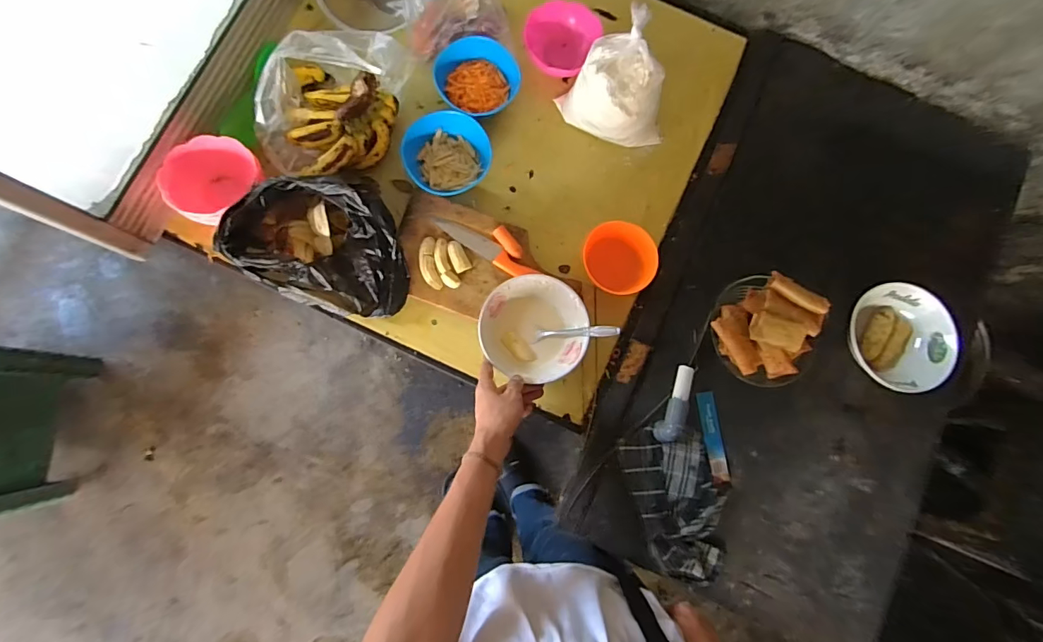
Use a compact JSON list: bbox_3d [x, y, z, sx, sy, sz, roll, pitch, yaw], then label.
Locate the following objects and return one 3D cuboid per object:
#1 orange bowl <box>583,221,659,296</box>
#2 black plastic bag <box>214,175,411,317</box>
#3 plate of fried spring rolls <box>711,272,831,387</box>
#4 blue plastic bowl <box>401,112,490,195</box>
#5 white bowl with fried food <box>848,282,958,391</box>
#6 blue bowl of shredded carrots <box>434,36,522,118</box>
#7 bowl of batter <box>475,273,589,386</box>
[{"bbox_3d":[0.147,-0.093,0.715,0.115,0.063,0.101,44,80,1],"label":"orange bowl"},{"bbox_3d":[-0.277,-0.097,0.662,0.210,0.119,0.220,-27,86,-9],"label":"black plastic bag"},{"bbox_3d":[0.351,0.020,0.673,0.143,0.089,0.141,1,82,-6],"label":"plate of fried spring rolls"},{"bbox_3d":[-0.116,-0.253,0.725,0.127,0.053,0.121,1,82,-6],"label":"blue plastic bowl"},{"bbox_3d":[0.568,0.027,0.717,0.149,0.056,0.157,1,82,-6],"label":"white bowl with fried food"},{"bbox_3d":[-0.069,-0.381,0.740,0.118,0.044,0.114,1,82,-6],"label":"blue bowl of shredded carrots"},{"bbox_3d":[0.016,0.014,0.712,0.154,0.059,0.152,1,82,-6],"label":"bowl of batter"}]

